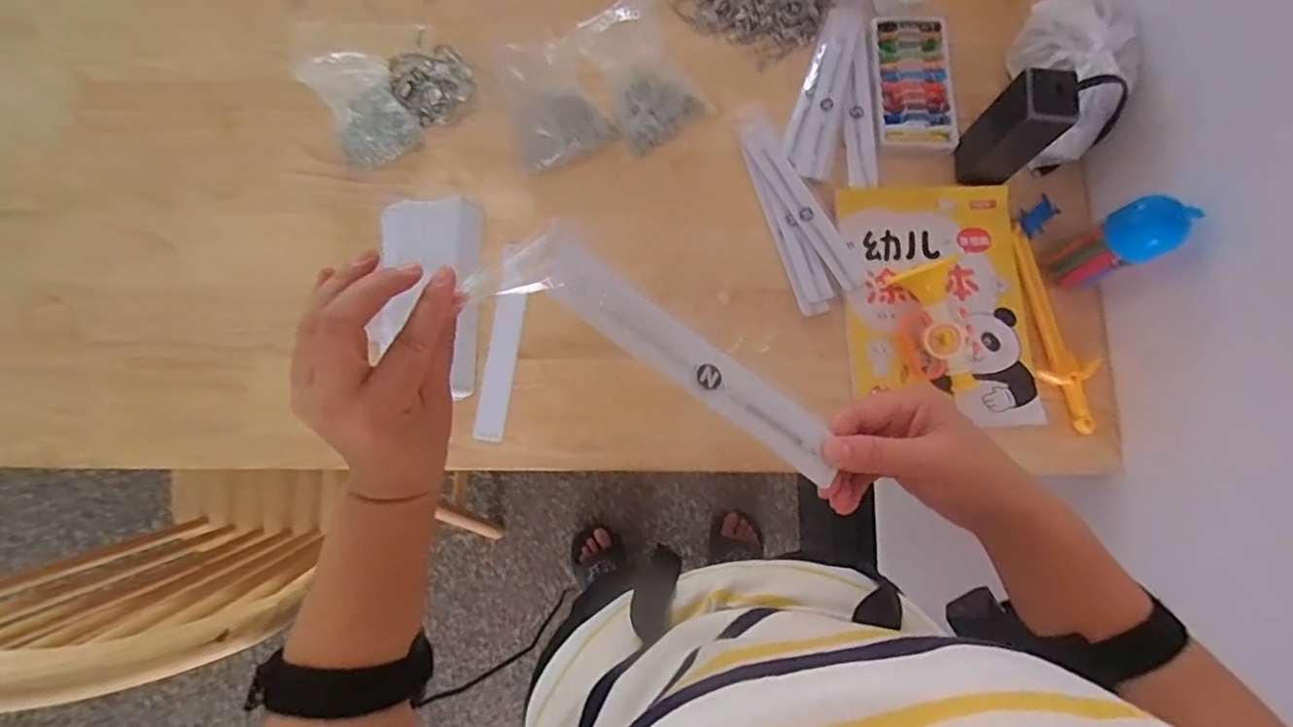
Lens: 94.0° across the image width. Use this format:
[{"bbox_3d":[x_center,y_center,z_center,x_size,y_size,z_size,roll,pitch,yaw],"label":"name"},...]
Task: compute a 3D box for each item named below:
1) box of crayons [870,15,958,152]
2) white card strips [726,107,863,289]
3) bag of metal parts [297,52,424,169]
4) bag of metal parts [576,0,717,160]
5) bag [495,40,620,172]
[{"bbox_3d":[0.298,-0.317,0.674,0.083,0.010,0.166,-1,78,-1],"label":"box of crayons"},{"bbox_3d":[0.161,-0.181,0.648,0.039,0.008,0.233,-26,80,-6],"label":"white card strips"},{"bbox_3d":[-0.299,-0.271,0.635,0.085,0.045,0.107,-26,80,-6],"label":"bag of metal parts"},{"bbox_3d":[-0.006,-0.313,0.645,0.105,0.059,0.137,-34,81,-7],"label":"bag of metal parts"},{"bbox_3d":[-0.098,-0.279,0.643,0.103,0.048,0.118,-22,79,-5],"label":"bag"}]

